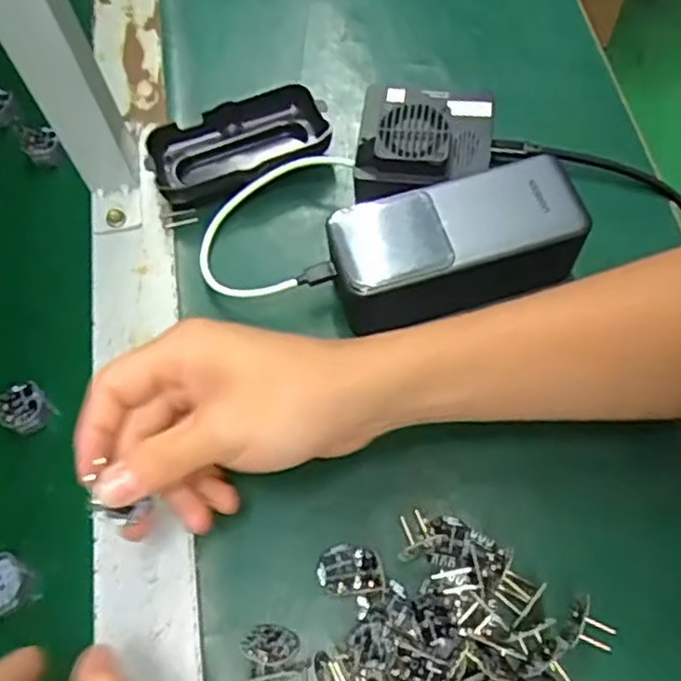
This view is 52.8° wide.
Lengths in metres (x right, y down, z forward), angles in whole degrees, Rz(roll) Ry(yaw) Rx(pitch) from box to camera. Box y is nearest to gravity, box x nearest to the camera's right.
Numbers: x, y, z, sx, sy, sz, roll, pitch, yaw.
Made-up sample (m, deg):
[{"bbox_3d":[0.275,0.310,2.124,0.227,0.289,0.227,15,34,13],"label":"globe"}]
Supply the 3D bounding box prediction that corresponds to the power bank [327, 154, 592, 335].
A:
[{"bbox_3d":[0.060,-0.050,0.370,0.127,0.054,0.060,-11,65,-2],"label":"power bank"}]

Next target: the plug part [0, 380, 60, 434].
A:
[{"bbox_3d":[-0.175,0.036,0.377,0.031,0.023,0.026,31,71,16],"label":"plug part"}]

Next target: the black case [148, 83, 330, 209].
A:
[{"bbox_3d":[-0.063,-0.121,0.425,0.105,0.024,0.056,-19,66,-6],"label":"black case"}]

